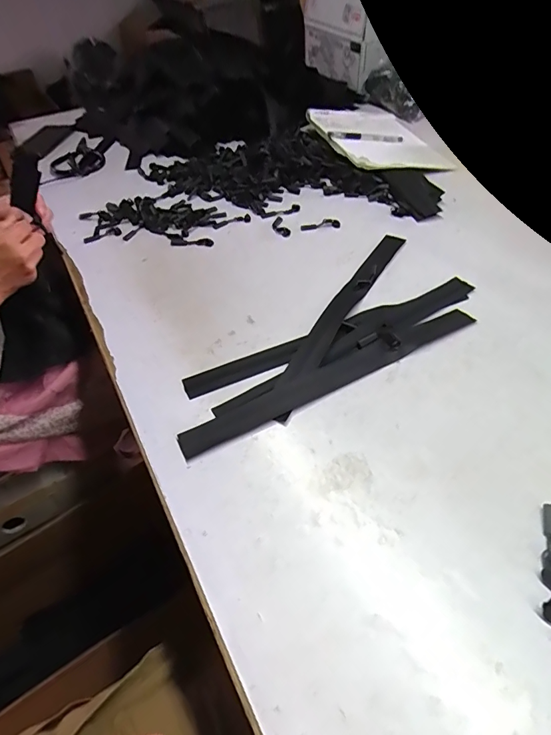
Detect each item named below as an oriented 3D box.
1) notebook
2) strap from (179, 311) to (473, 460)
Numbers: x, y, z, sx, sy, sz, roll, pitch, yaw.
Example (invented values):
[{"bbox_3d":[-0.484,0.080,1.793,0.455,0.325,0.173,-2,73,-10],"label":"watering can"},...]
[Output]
[{"bbox_3d":[0.184,-0.454,0.851,0.191,0.013,0.348,-6,46,-15],"label":"notebook"},{"bbox_3d":[0.066,0.005,0.468,0.354,0.005,0.036,-25,51,-16],"label":"strap"}]

